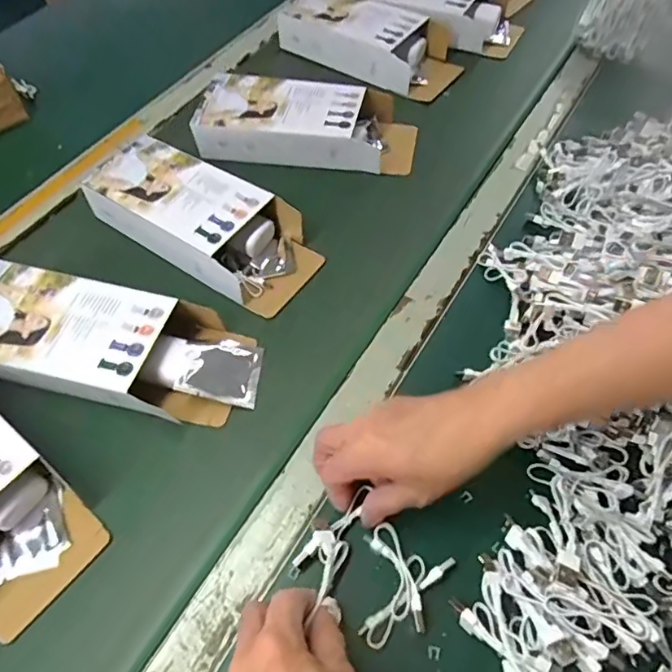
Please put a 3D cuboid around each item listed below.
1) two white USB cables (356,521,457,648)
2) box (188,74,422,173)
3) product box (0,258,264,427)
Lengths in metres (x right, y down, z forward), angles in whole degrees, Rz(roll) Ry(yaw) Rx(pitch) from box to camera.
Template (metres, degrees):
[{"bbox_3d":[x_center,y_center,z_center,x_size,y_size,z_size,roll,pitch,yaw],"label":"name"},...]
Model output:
[{"bbox_3d":[0.038,0.172,0.368,0.059,0.016,0.072,28,64,13],"label":"two white USB cables"},{"bbox_3d":[-0.034,-0.255,0.639,0.252,0.054,0.105,11,61,5],"label":"box"},{"bbox_3d":[-0.203,0.009,0.474,0.262,0.051,0.111,11,61,4],"label":"product box"}]

